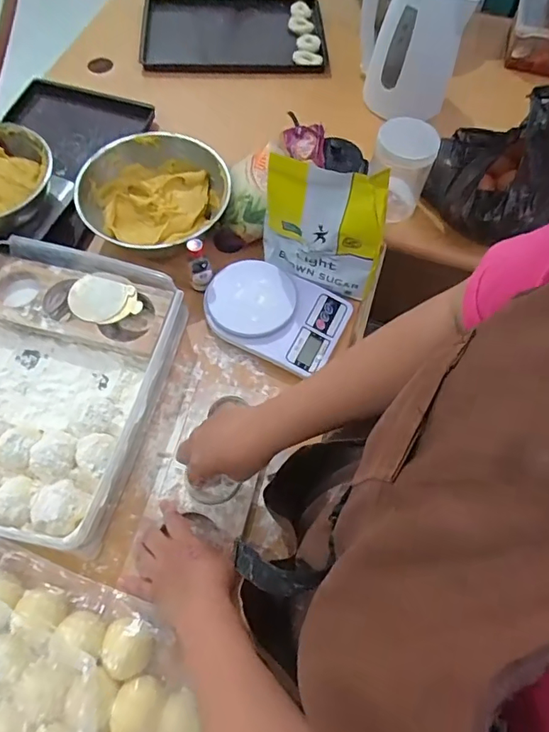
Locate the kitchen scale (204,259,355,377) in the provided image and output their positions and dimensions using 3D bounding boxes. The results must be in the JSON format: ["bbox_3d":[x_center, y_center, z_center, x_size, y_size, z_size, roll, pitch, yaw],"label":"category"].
[{"bbox_3d":[0.000,-0.076,0.674,0.190,0.031,0.136,22,64,10],"label":"kitchen scale"}]

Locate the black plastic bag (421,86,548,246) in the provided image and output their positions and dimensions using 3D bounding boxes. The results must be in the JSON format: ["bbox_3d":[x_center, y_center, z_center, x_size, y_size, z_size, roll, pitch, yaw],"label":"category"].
[{"bbox_3d":[0.355,-0.293,0.721,0.213,0.148,0.156,-22,66,-13],"label":"black plastic bag"}]

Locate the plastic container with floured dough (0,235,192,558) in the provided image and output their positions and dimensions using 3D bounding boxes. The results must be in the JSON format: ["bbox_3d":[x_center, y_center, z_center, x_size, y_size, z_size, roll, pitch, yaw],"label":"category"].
[{"bbox_3d":[-0.316,0.015,0.610,0.319,0.062,0.357,13,63,5],"label":"plastic container with floured dough"}]

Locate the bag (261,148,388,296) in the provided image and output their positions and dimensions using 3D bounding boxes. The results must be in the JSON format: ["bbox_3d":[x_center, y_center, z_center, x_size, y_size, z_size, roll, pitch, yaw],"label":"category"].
[{"bbox_3d":[0.062,-0.181,0.630,0.156,0.176,0.053,9,63,4],"label":"bag"}]

